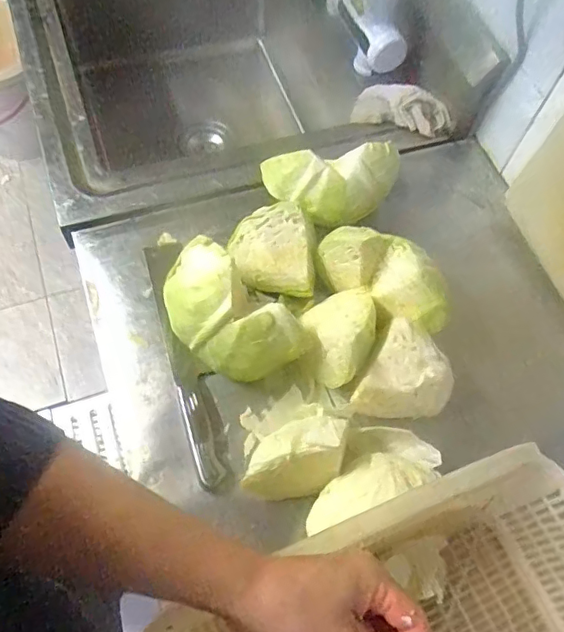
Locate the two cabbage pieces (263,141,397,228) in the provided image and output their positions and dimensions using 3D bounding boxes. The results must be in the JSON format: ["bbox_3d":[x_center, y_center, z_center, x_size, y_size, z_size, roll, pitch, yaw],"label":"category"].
[{"bbox_3d":[0.065,-0.166,0.691,0.168,0.070,0.086,-11,64,-9],"label":"two cabbage pieces"}]

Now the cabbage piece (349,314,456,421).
[{"bbox_3d":[0.135,0.069,0.603,0.095,0.054,0.104,28,65,10],"label":"cabbage piece"}]

